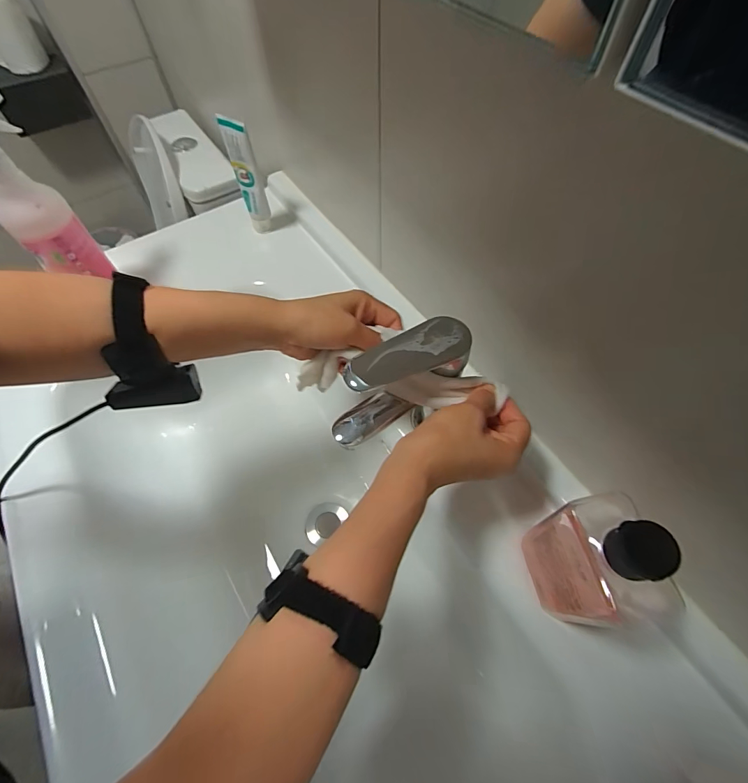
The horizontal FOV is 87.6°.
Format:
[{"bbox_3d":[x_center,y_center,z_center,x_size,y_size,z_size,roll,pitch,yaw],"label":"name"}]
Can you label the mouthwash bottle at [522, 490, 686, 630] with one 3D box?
[{"bbox_3d":[0.150,0.124,0.278,0.036,0.147,0.072,-11,61,-5],"label":"mouthwash bottle"}]

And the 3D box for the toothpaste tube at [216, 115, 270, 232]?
[{"bbox_3d":[-0.180,-0.303,0.558,0.043,0.167,0.030,38,68,20],"label":"toothpaste tube"}]

